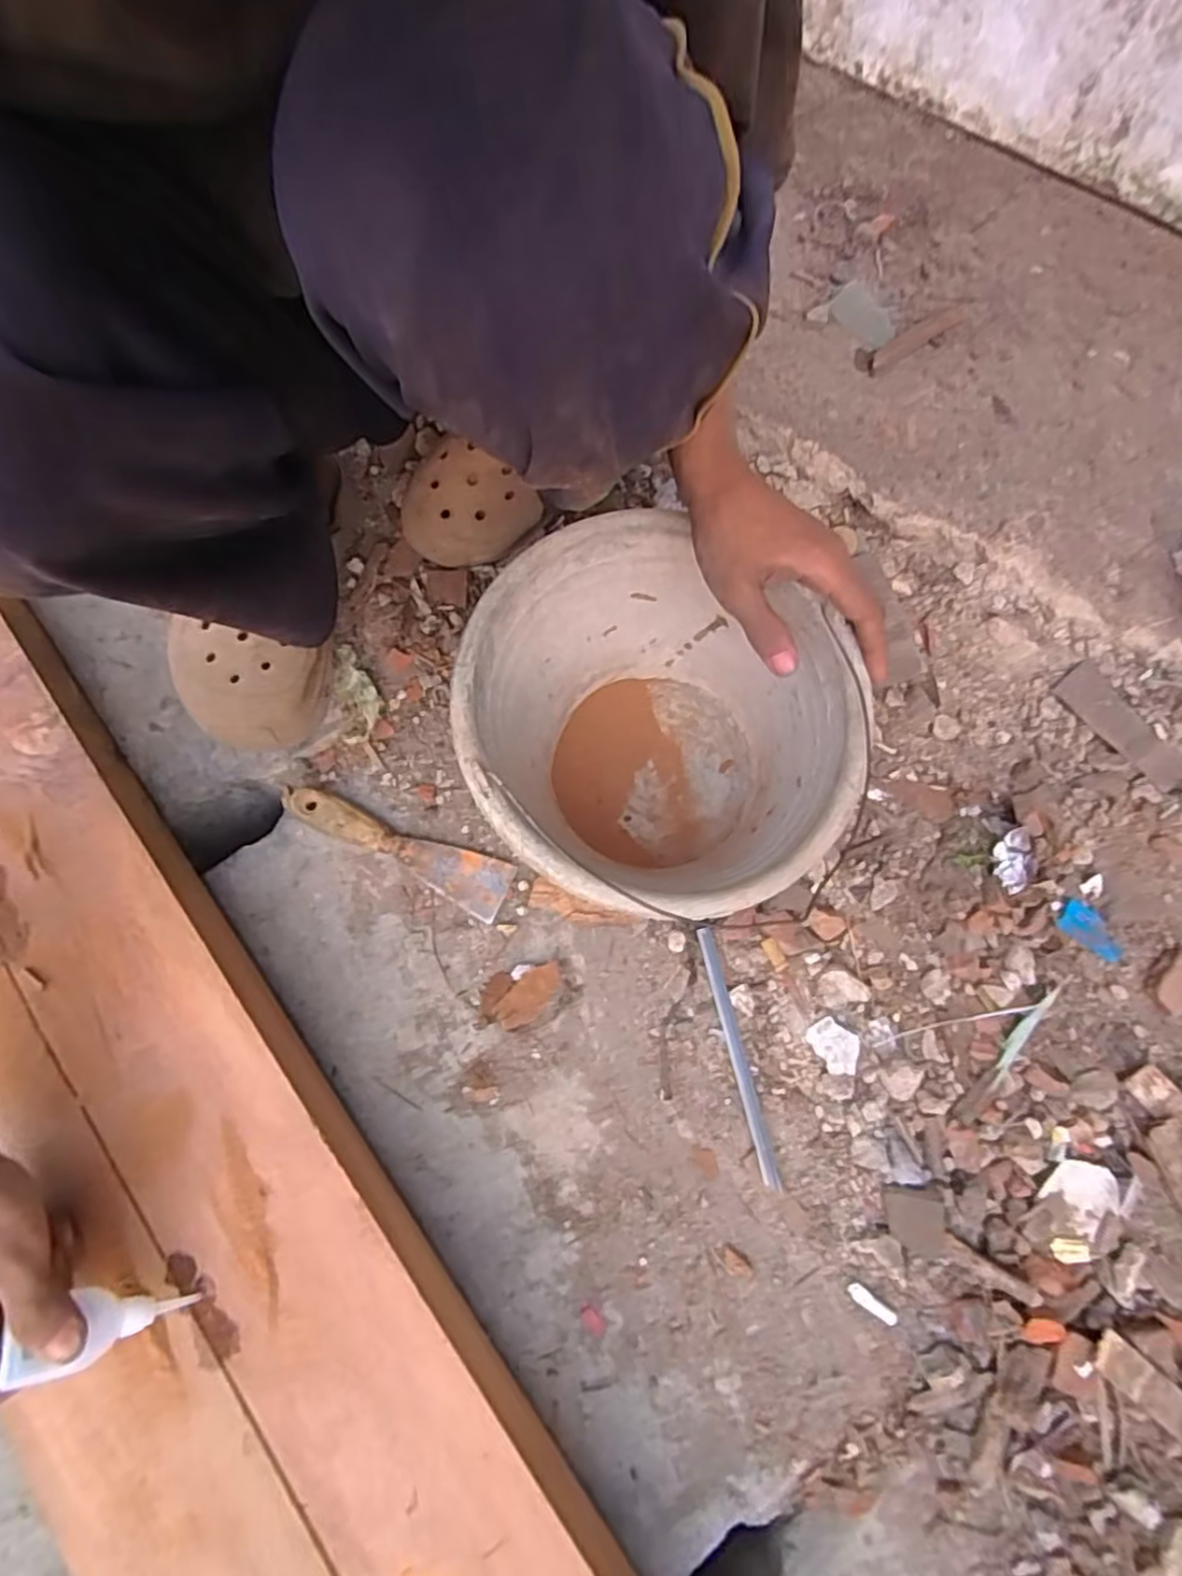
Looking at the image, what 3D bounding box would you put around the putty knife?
[{"bbox_3d":[-0.156,0.044,0.559,0.190,0.021,0.043,22,73,6],"label":"putty knife"}]

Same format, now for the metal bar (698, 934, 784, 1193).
[{"bbox_3d":[0.106,0.192,0.522,0.014,0.012,0.178,-12,73,-5],"label":"metal bar"}]

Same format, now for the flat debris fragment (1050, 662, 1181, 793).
[{"bbox_3d":[0.414,-0.047,0.555,0.037,0.013,0.116,-38,77,-13],"label":"flat debris fragment"}]

